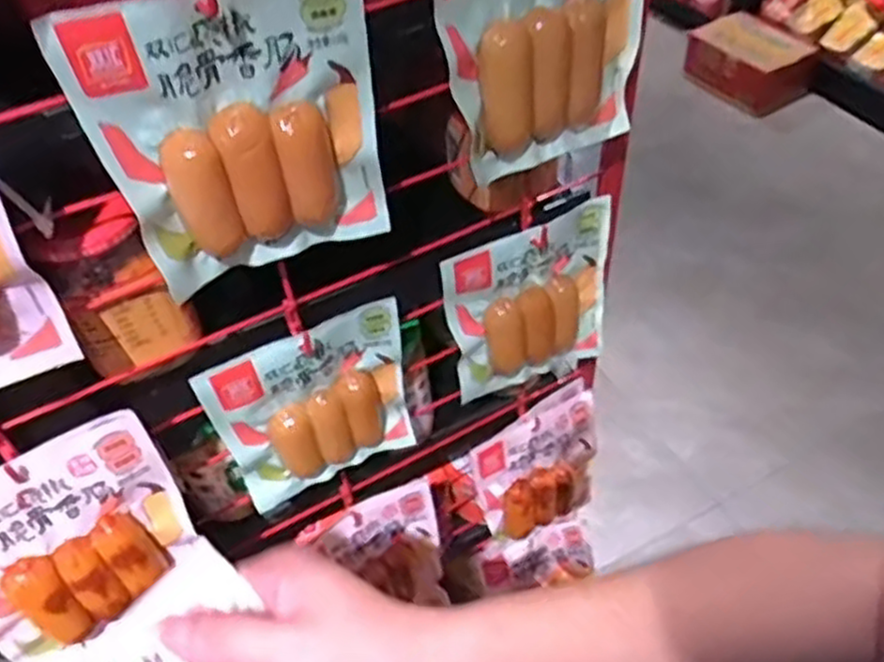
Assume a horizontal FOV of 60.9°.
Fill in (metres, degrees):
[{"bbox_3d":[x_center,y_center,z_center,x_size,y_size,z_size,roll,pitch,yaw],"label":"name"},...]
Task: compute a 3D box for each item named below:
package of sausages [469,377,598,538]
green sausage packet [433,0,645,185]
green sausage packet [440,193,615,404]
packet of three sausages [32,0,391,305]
[{"bbox_3d":[0.090,0.129,0.688,0.121,0.131,0.024,-22,25,-18],"label":"package of sausages"},{"bbox_3d":[0.055,-0.154,0.397,0.122,0.137,0.019,-23,50,-15],"label":"green sausage packet"},{"bbox_3d":[0.067,-0.019,0.551,0.129,0.136,0.025,-22,49,-14],"label":"green sausage packet"},{"bbox_3d":[-0.089,-0.089,0.349,0.123,0.139,0.019,-21,49,-13],"label":"packet of three sausages"}]

